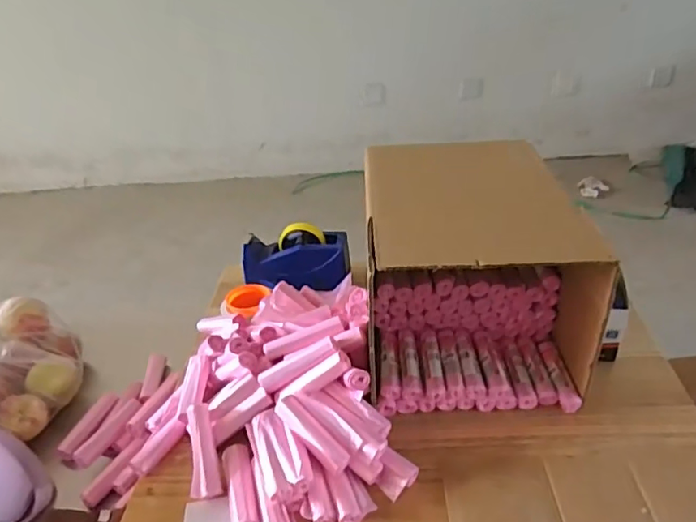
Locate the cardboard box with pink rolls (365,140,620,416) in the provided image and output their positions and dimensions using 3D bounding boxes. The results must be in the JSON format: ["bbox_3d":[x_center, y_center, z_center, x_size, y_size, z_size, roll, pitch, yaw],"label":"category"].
[{"bbox_3d":[0.182,0.000,0.859,0.294,0.266,0.381,-2,34,4],"label":"cardboard box with pink rolls"}]

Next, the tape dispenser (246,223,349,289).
[{"bbox_3d":[-0.100,-0.005,1.026,0.196,0.085,0.090,-1,34,6],"label":"tape dispenser"}]

